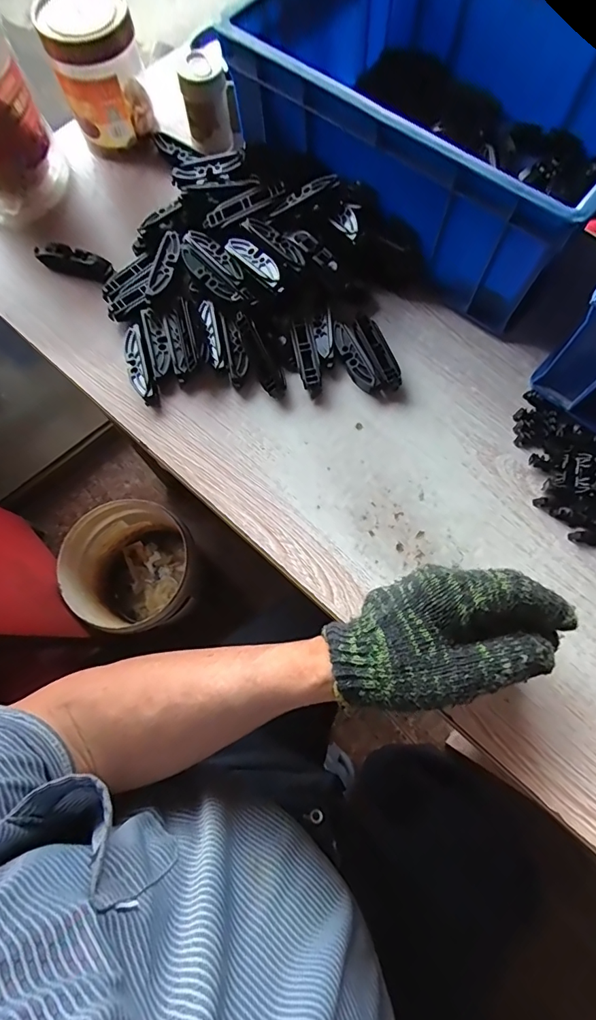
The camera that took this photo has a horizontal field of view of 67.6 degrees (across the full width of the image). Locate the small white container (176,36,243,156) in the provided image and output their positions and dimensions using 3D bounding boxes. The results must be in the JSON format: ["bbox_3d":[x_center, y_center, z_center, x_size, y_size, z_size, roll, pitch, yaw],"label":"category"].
[{"bbox_3d":[-0.095,-0.423,0.464,0.048,0.067,0.051,-13,74,-3],"label":"small white container"}]

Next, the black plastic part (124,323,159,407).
[{"bbox_3d":[-0.142,-0.130,0.399,0.019,0.014,0.078,-16,74,-4],"label":"black plastic part"}]

